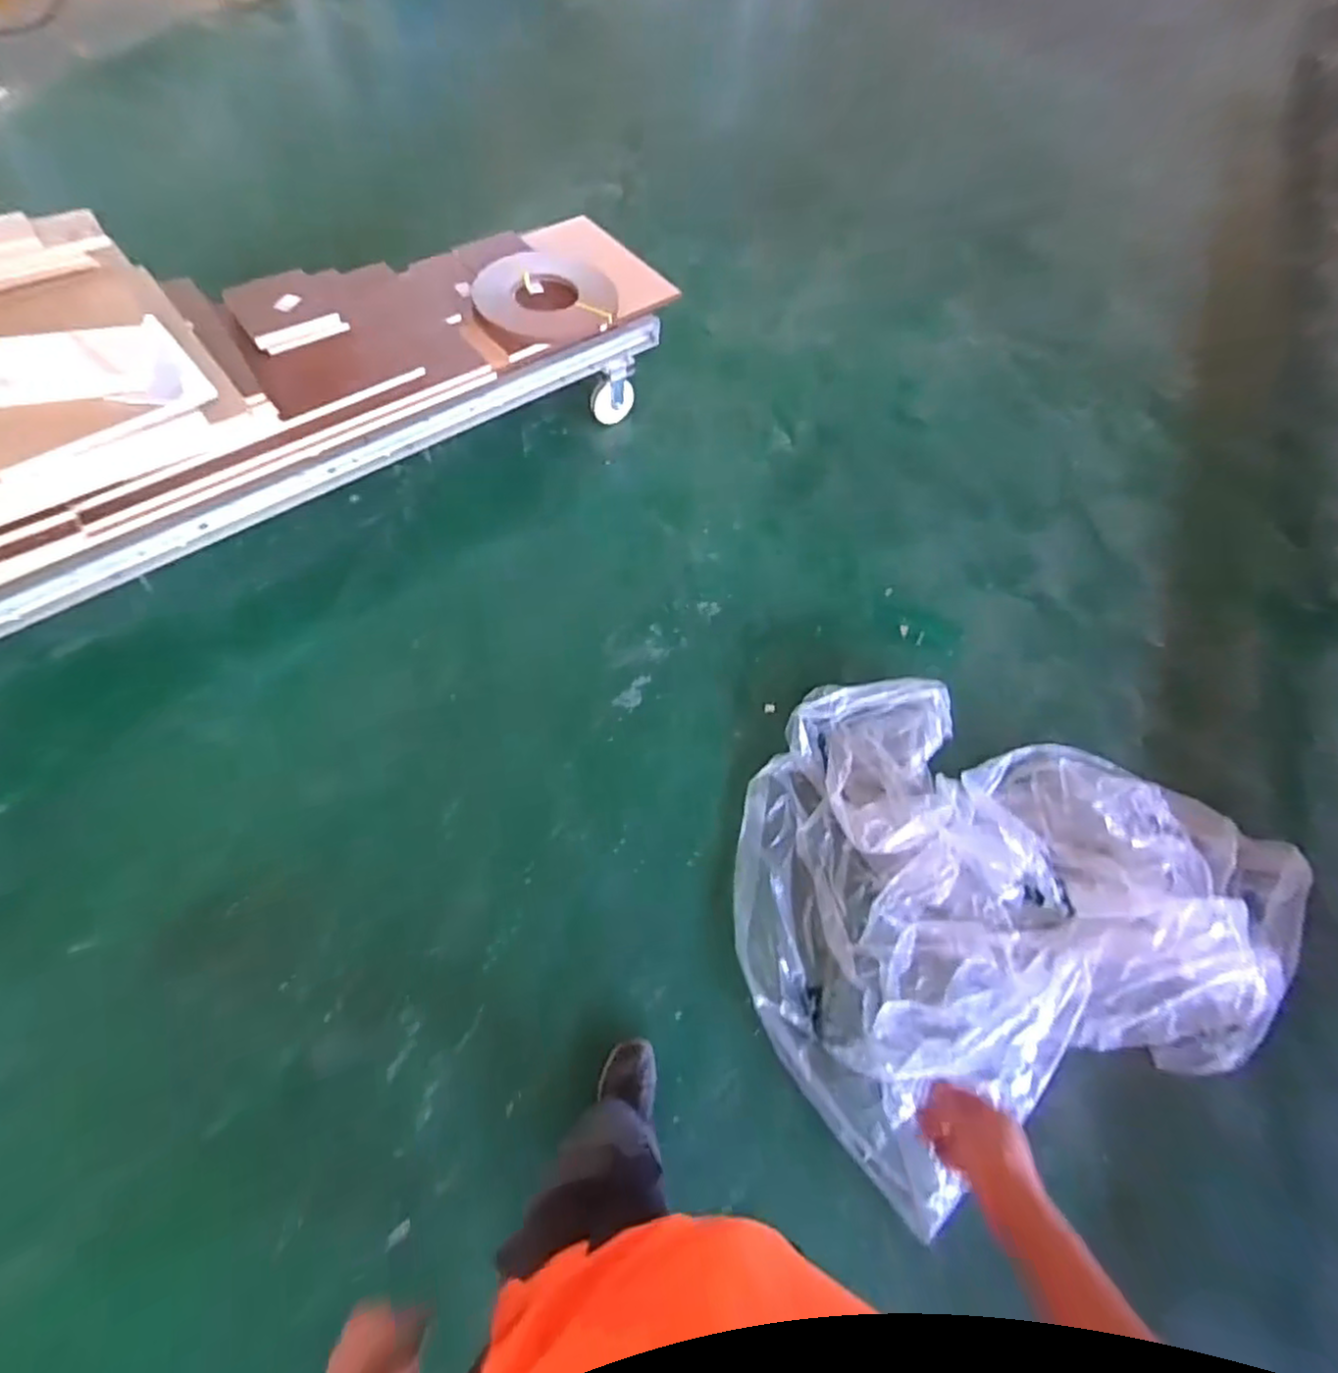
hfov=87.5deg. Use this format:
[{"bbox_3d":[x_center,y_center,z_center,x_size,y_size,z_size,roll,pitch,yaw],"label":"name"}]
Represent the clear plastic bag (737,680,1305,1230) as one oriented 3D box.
[{"bbox_3d":[0.774,0.395,1.603,1.322,0.164,1.036,-16,62,-13],"label":"clear plastic bag"}]

